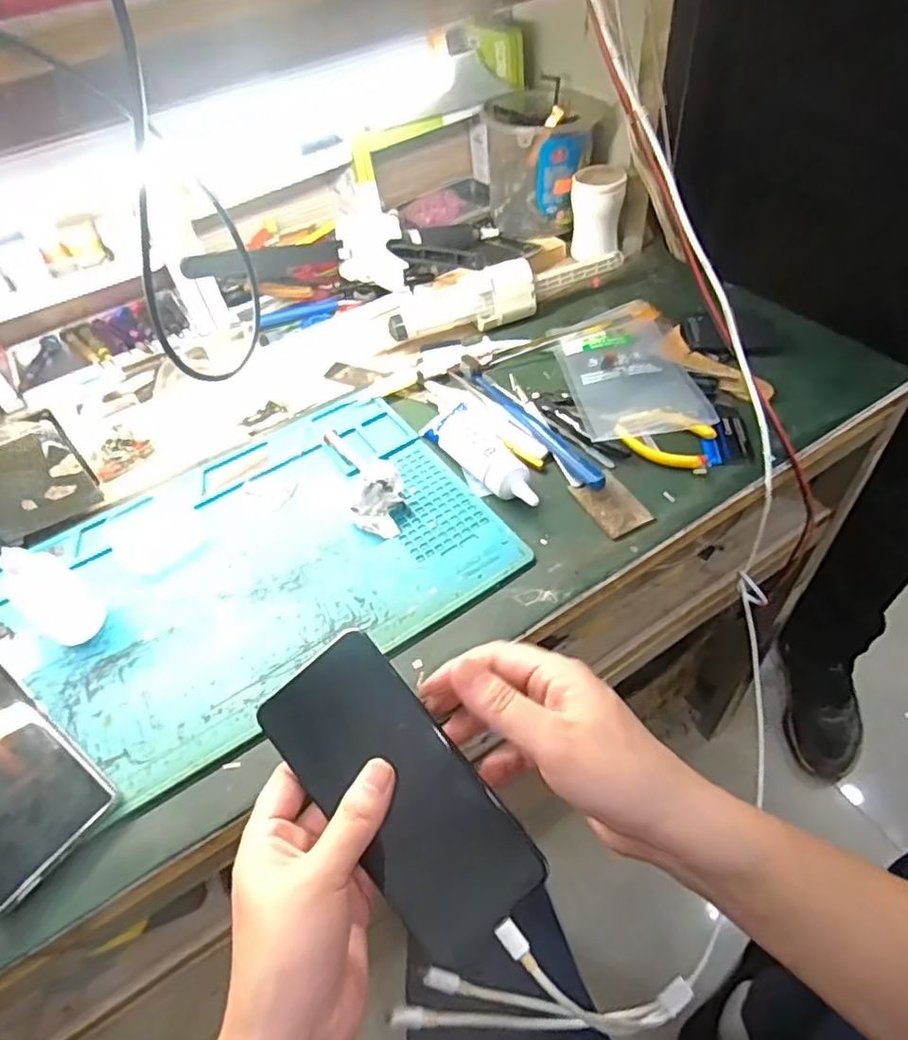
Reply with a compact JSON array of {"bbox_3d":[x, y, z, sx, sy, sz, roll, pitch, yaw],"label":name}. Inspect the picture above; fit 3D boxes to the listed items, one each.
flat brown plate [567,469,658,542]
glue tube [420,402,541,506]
[{"bbox_3d":[0.117,-0.013,0.463,0.040,0.004,0.059,-24,49,-11],"label":"flat brown plate"},{"bbox_3d":[0.027,-0.055,0.494,0.045,0.023,0.129,-32,56,-18],"label":"glue tube"}]

